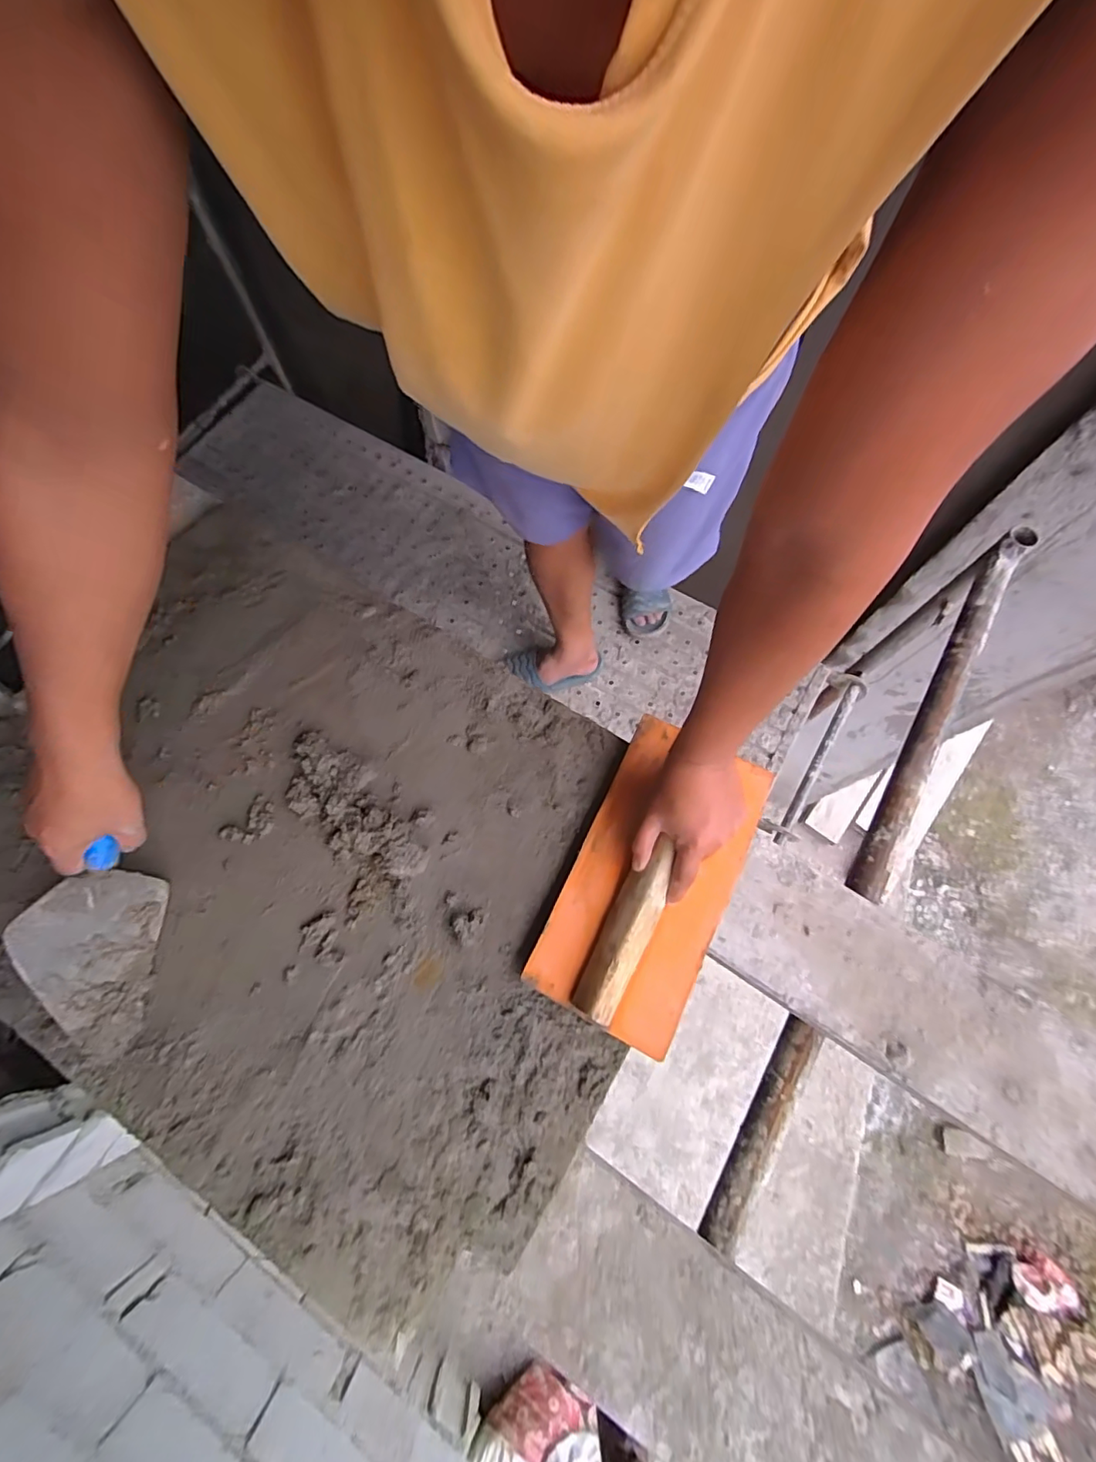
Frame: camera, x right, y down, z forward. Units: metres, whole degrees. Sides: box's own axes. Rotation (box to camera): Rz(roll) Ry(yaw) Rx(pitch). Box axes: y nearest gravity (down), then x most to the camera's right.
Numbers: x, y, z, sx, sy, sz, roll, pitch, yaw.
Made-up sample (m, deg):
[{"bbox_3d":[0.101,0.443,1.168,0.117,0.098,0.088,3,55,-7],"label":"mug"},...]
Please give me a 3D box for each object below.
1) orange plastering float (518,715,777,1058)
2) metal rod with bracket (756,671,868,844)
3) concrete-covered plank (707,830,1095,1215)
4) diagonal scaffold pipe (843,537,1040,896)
[{"bbox_3d":[0.115,0.146,0.572,0.164,0.049,0.321,26,73,9],"label":"orange plastering float"},{"bbox_3d":[0.568,0.049,1.144,0.077,0.056,0.422,29,73,10],"label":"metal rod with bracket"},{"bbox_3d":[0.459,0.336,0.571,0.582,0.028,0.154,32,74,11],"label":"concrete-covered plank"},{"bbox_3d":[0.555,-0.040,0.760,0.045,0.049,0.611,30,73,10],"label":"diagonal scaffold pipe"}]

